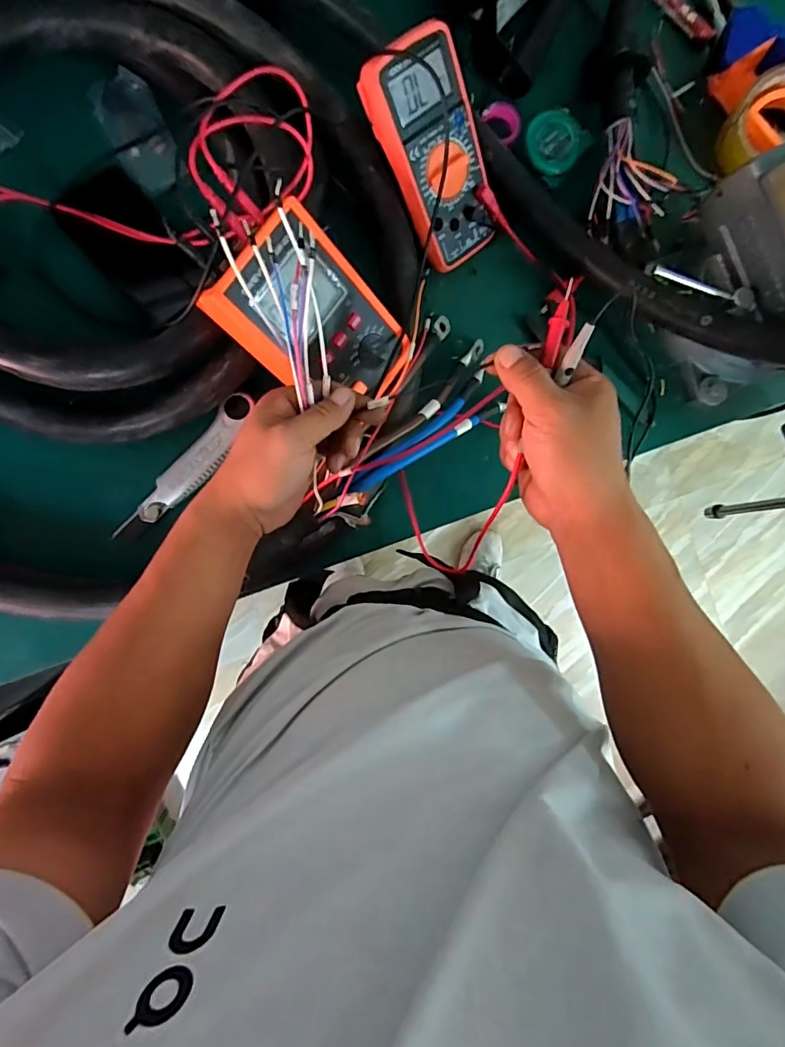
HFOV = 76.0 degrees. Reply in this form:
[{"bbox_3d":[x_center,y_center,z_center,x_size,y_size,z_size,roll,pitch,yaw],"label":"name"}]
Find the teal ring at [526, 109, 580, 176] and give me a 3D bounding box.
[{"bbox_3d":[0.159,-0.378,0.502,0.052,0.026,0.053,0,89,-7],"label":"teal ring"}]

